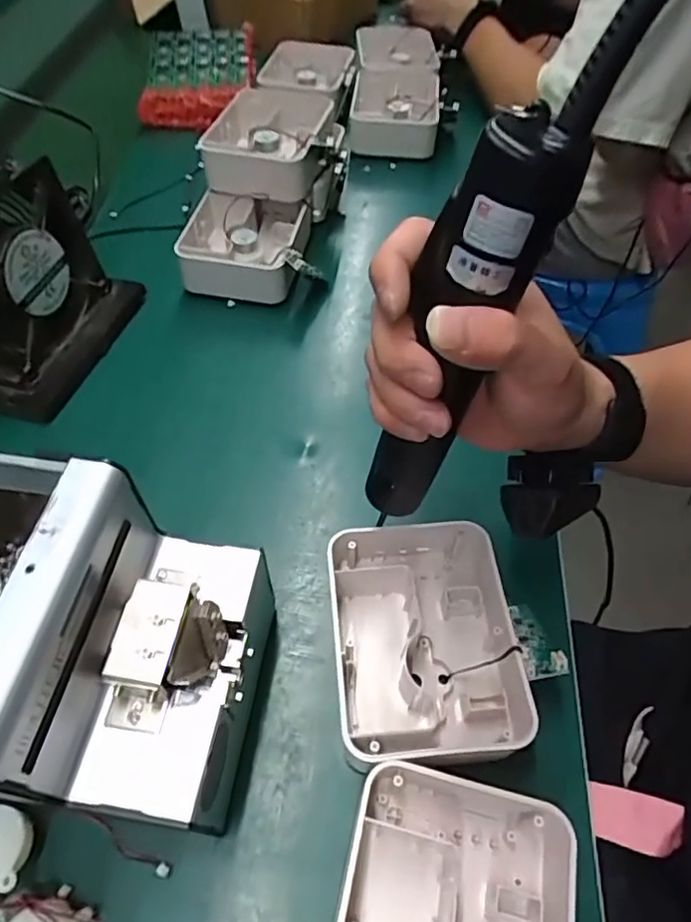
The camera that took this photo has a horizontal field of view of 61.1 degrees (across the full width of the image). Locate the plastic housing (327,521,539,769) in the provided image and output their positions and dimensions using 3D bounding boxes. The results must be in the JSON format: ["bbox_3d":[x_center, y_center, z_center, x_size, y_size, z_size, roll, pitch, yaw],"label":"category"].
[{"bbox_3d":[0.043,0.101,0.333,0.097,0.044,0.130,-8,54,-3],"label":"plastic housing"}]

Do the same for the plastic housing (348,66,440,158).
[{"bbox_3d":[0.058,-0.407,0.683,0.099,0.045,0.138,3,55,5],"label":"plastic housing"}]

